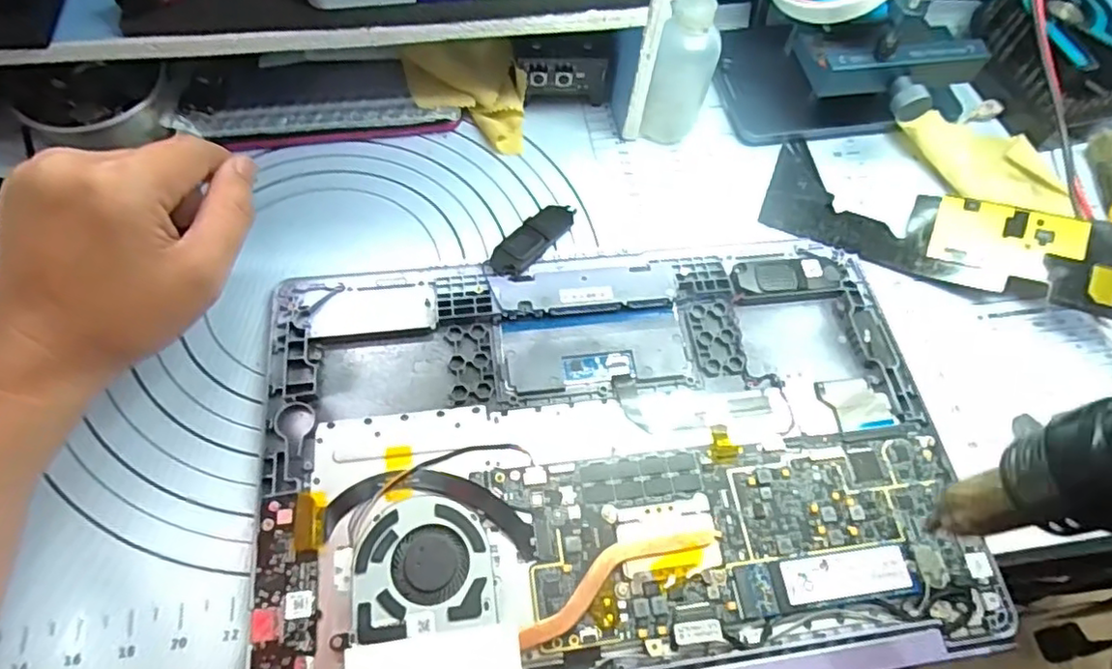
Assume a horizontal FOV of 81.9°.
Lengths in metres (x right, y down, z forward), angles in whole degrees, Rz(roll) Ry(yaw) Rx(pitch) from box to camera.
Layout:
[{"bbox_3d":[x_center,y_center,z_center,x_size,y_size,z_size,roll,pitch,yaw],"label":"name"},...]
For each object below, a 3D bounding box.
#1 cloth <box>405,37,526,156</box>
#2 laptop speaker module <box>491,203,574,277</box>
[{"bbox_3d":[-0.054,-0.146,0.394,0.070,0.040,0.061,-7,63,-8],"label":"cloth"},{"bbox_3d":[-0.012,-0.056,0.364,0.020,0.010,0.062,36,66,14],"label":"laptop speaker module"}]

